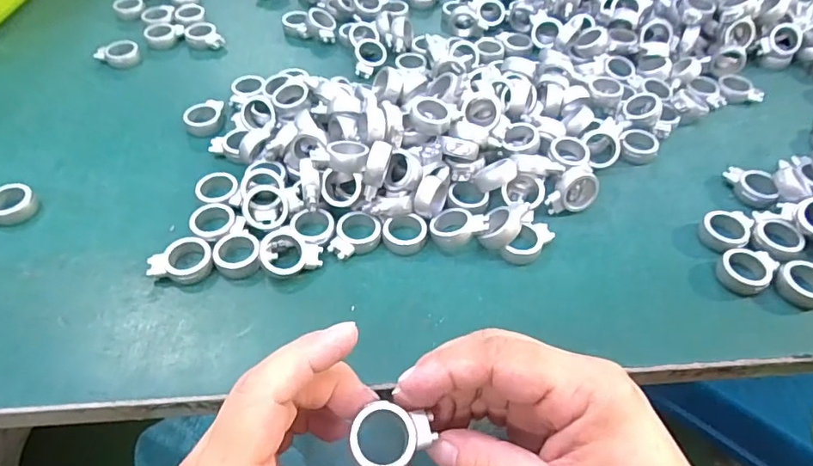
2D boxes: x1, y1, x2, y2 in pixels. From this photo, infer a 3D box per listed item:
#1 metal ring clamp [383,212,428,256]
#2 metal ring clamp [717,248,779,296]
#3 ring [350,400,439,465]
[{"bbox_3d":[-0.001,0.001,0.300,0.026,0.011,0.021,-10,52,-9],"label":"metal ring clamp"},{"bbox_3d":[0.191,0.020,0.288,0.031,0.009,0.026,-36,59,-26],"label":"metal ring clamp"},{"bbox_3d":[-0.005,0.078,0.195,0.030,0.008,0.025,9,51,7],"label":"ring"}]

